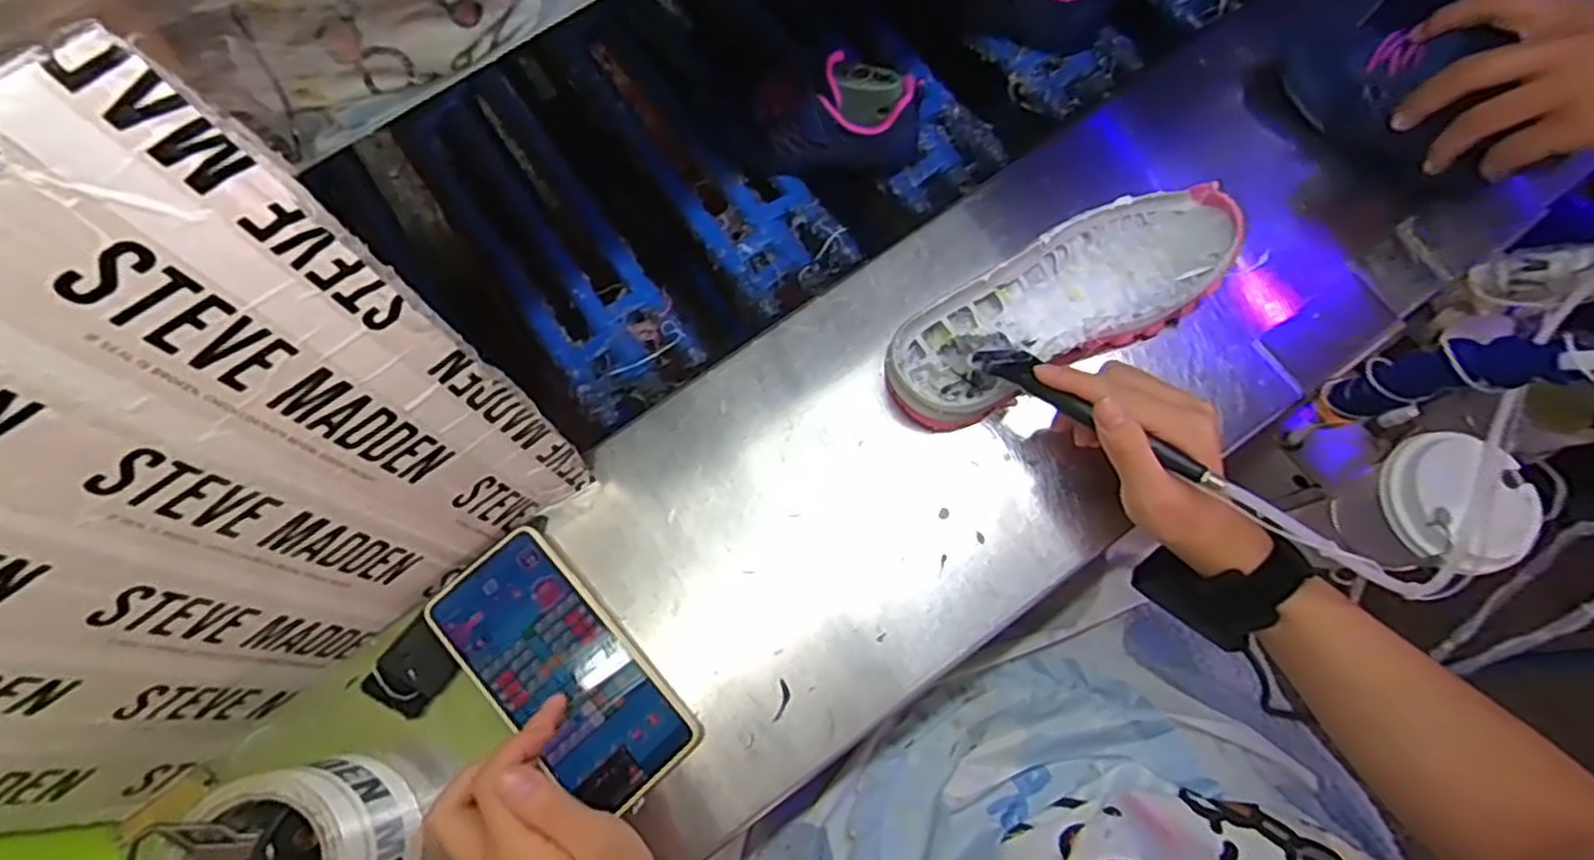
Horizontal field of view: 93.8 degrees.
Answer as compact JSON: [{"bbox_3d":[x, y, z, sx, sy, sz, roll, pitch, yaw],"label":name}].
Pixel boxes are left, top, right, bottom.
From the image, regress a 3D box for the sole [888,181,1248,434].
[{"bbox_3d":[0.167,-0.080,0.472,0.238,0.047,0.083,-30,76,-6],"label":"sole"}]

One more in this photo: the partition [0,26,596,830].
[{"bbox_3d":[-0.278,0.057,0.302,0.335,0.338,0.011,-37,67,-6],"label":"partition"}]

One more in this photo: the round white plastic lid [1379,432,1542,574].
[{"bbox_3d":[0.414,0.044,0.464,0.084,0.026,0.075,36,79,11],"label":"round white plastic lid"}]

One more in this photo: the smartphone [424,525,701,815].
[{"bbox_3d":[-0.137,0.139,0.441,0.167,0.013,0.077,43,80,10],"label":"smartphone"}]

